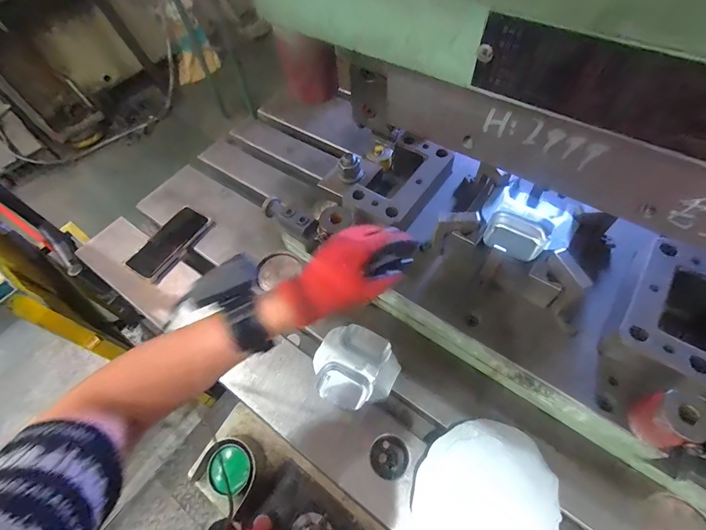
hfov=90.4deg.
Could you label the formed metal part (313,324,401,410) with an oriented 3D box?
[{"bbox_3d":[0.007,0.149,0.519,0.114,0.050,0.117,20,61,15],"label":"formed metal part"}]

